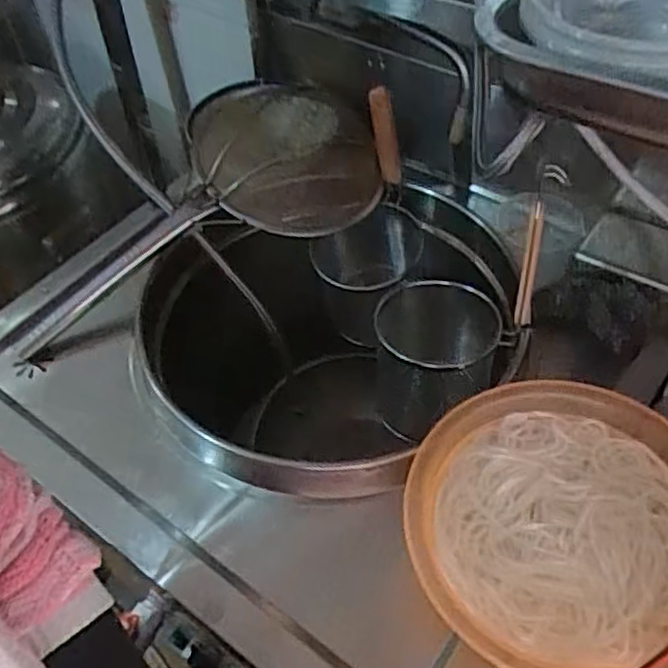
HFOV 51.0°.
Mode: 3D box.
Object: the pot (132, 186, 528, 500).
[{"bbox_3d":[-0.020,0.061,0.896,0.468,0.347,0.448,0,51,4],"label":"pot"}]

